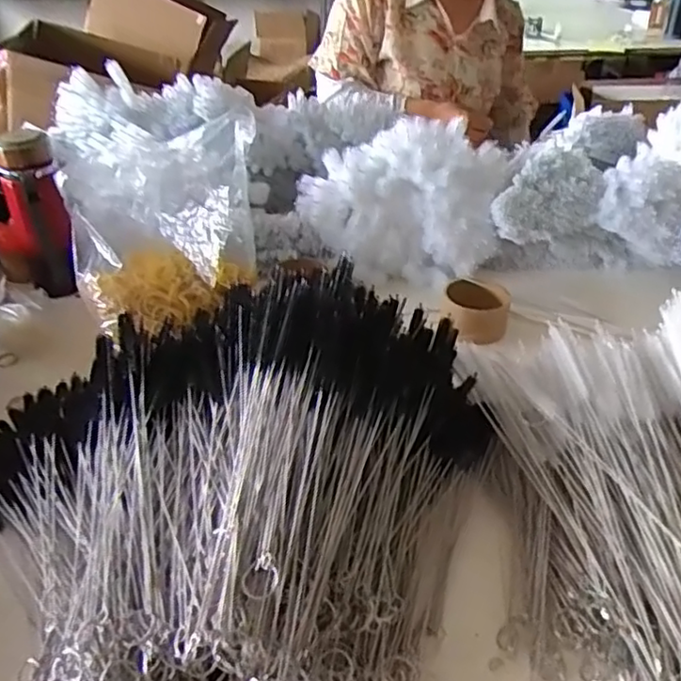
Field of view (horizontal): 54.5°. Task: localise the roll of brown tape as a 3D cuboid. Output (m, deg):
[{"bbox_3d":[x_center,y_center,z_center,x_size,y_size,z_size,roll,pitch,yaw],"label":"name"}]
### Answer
[{"bbox_3d":[0.163,-0.034,0.796,0.081,0.045,0.081,7,35,12],"label":"roll of brown tape"}]

